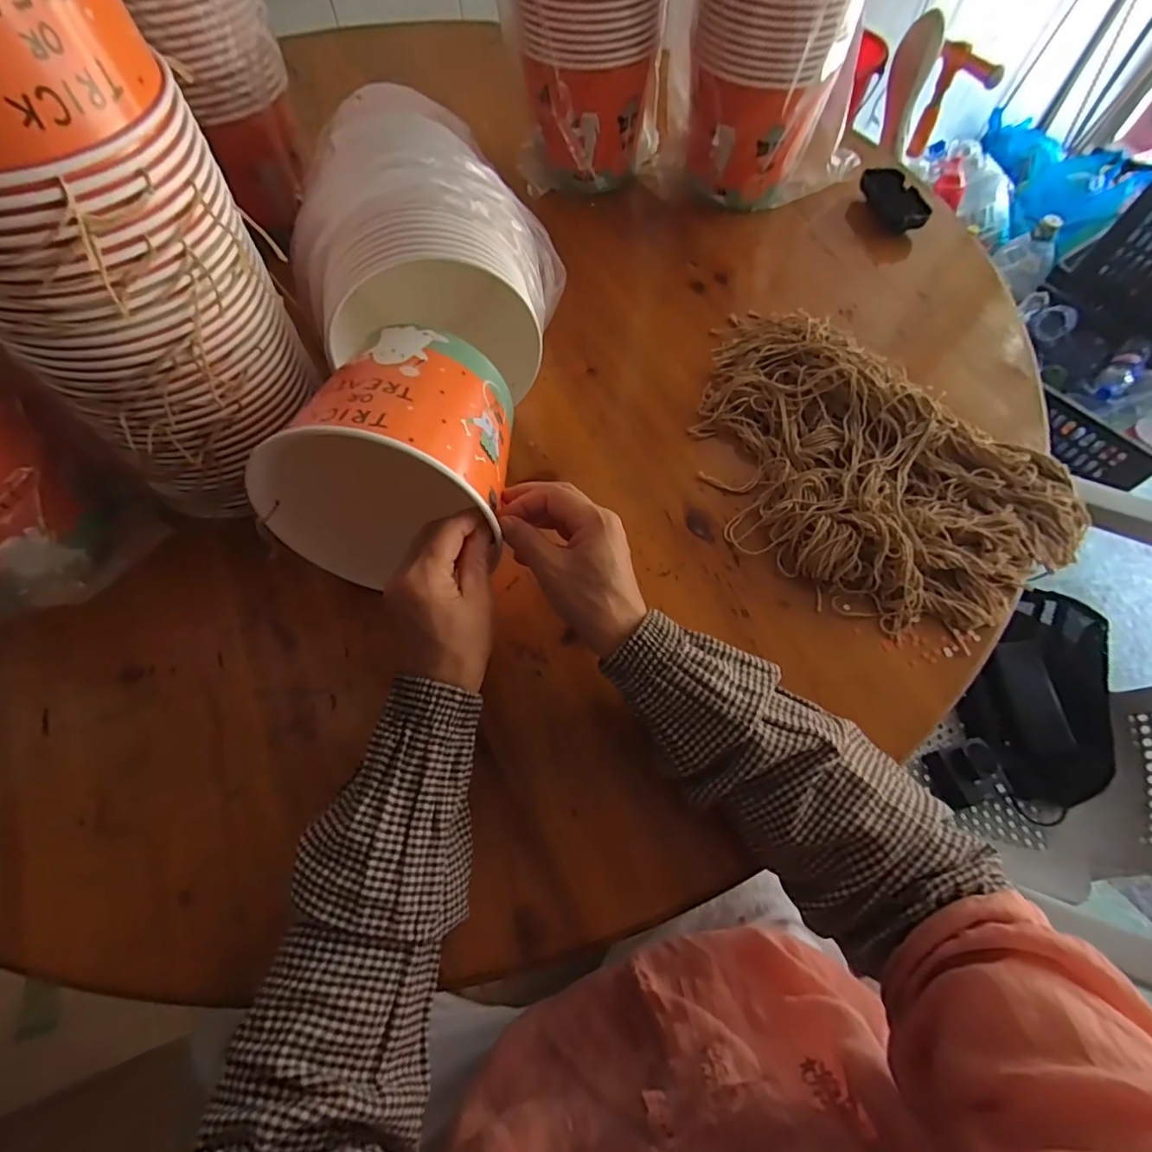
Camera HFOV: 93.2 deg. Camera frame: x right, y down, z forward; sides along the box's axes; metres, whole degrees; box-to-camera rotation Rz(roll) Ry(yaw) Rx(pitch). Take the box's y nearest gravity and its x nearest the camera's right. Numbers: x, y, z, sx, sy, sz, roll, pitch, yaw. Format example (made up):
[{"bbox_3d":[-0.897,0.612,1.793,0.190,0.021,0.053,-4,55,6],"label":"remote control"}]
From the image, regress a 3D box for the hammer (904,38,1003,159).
[{"bbox_3d":[0.804,-0.992,1.147,0.034,0.197,0.156,-19,49,-14],"label":"hammer"}]

